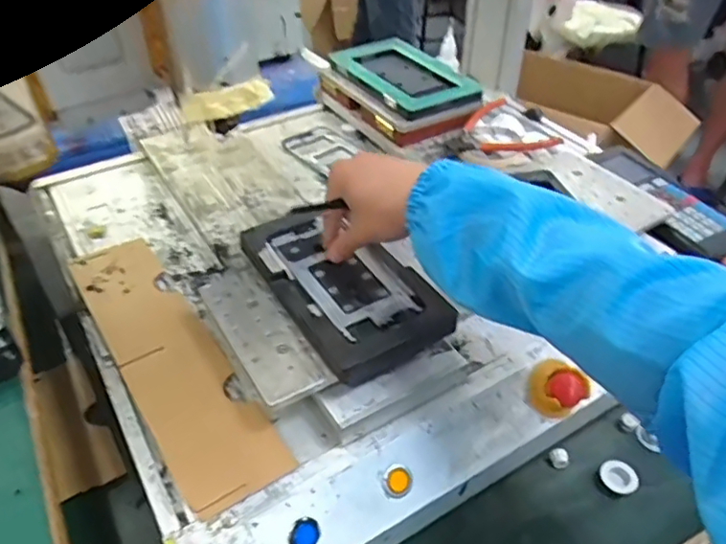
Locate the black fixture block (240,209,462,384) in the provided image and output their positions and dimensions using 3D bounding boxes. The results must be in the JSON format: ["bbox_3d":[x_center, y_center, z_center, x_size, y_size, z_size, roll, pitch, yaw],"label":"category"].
[{"bbox_3d":[-0.018,0.006,0.522,0.108,0.025,0.190,-22,45,-24],"label":"black fixture block"}]

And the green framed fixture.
[{"bbox_3d":[0.047,-0.246,0.834,0.142,0.071,0.257,-21,45,-24],"label":"green framed fixture"}]

